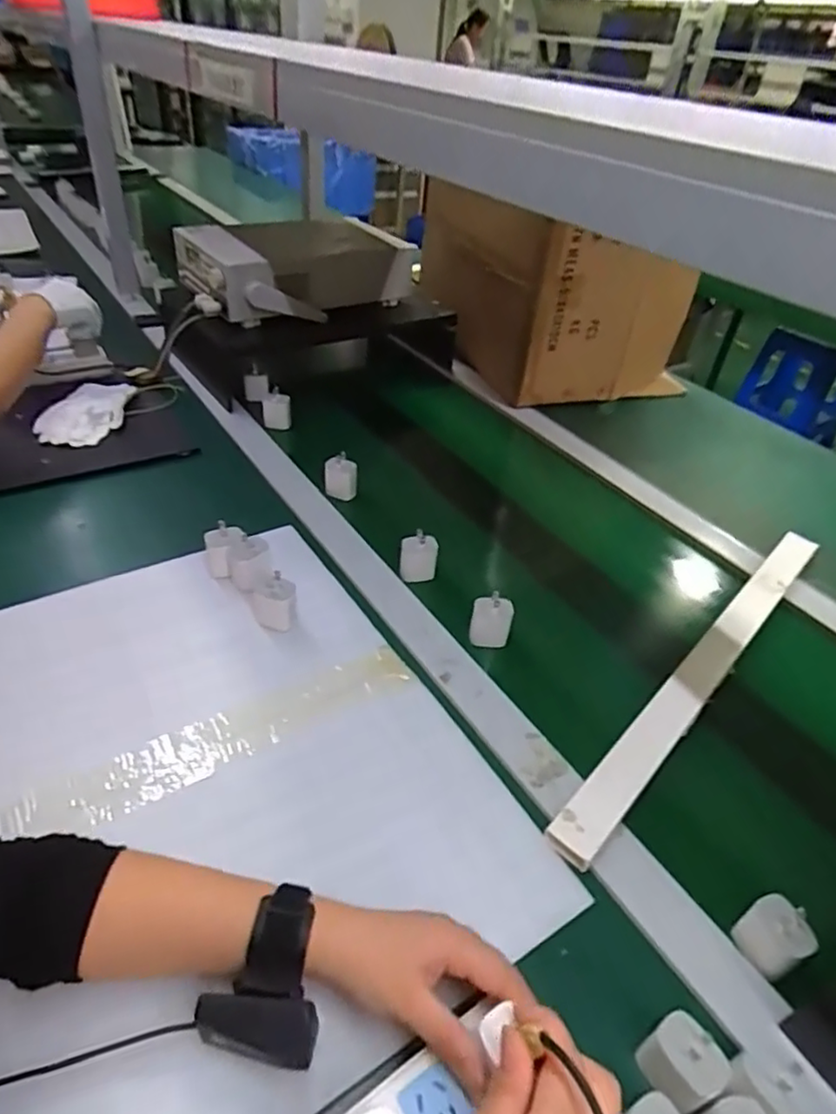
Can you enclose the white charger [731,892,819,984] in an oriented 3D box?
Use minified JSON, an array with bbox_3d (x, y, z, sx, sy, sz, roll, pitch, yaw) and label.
[{"bbox_3d":[0.257,0.273,0.465,0.029,0.047,0.040,-15,43,-23],"label":"white charger"}]

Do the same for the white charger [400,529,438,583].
[{"bbox_3d":[0.001,-0.002,0.771,0.043,0.065,0.024,2,25,-7],"label":"white charger"}]

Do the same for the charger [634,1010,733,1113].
[{"bbox_3d":[0.161,0.311,0.395,0.028,0.058,0.041,-19,45,-28],"label":"charger"}]

